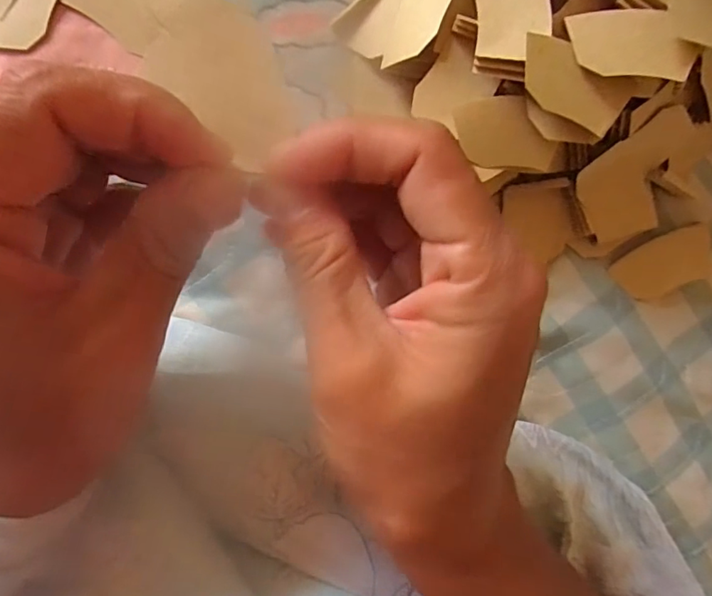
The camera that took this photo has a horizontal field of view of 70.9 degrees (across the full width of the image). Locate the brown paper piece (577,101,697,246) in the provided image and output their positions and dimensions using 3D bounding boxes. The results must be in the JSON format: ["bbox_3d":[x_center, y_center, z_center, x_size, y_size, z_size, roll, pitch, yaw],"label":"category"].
[{"bbox_3d":[0.126,-0.052,0.221,0.055,0.004,0.046,-34,119,0],"label":"brown paper piece"}]

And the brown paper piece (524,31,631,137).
[{"bbox_3d":[0.078,-0.076,0.179,0.044,0.005,0.023,27,90,-12],"label":"brown paper piece"}]

